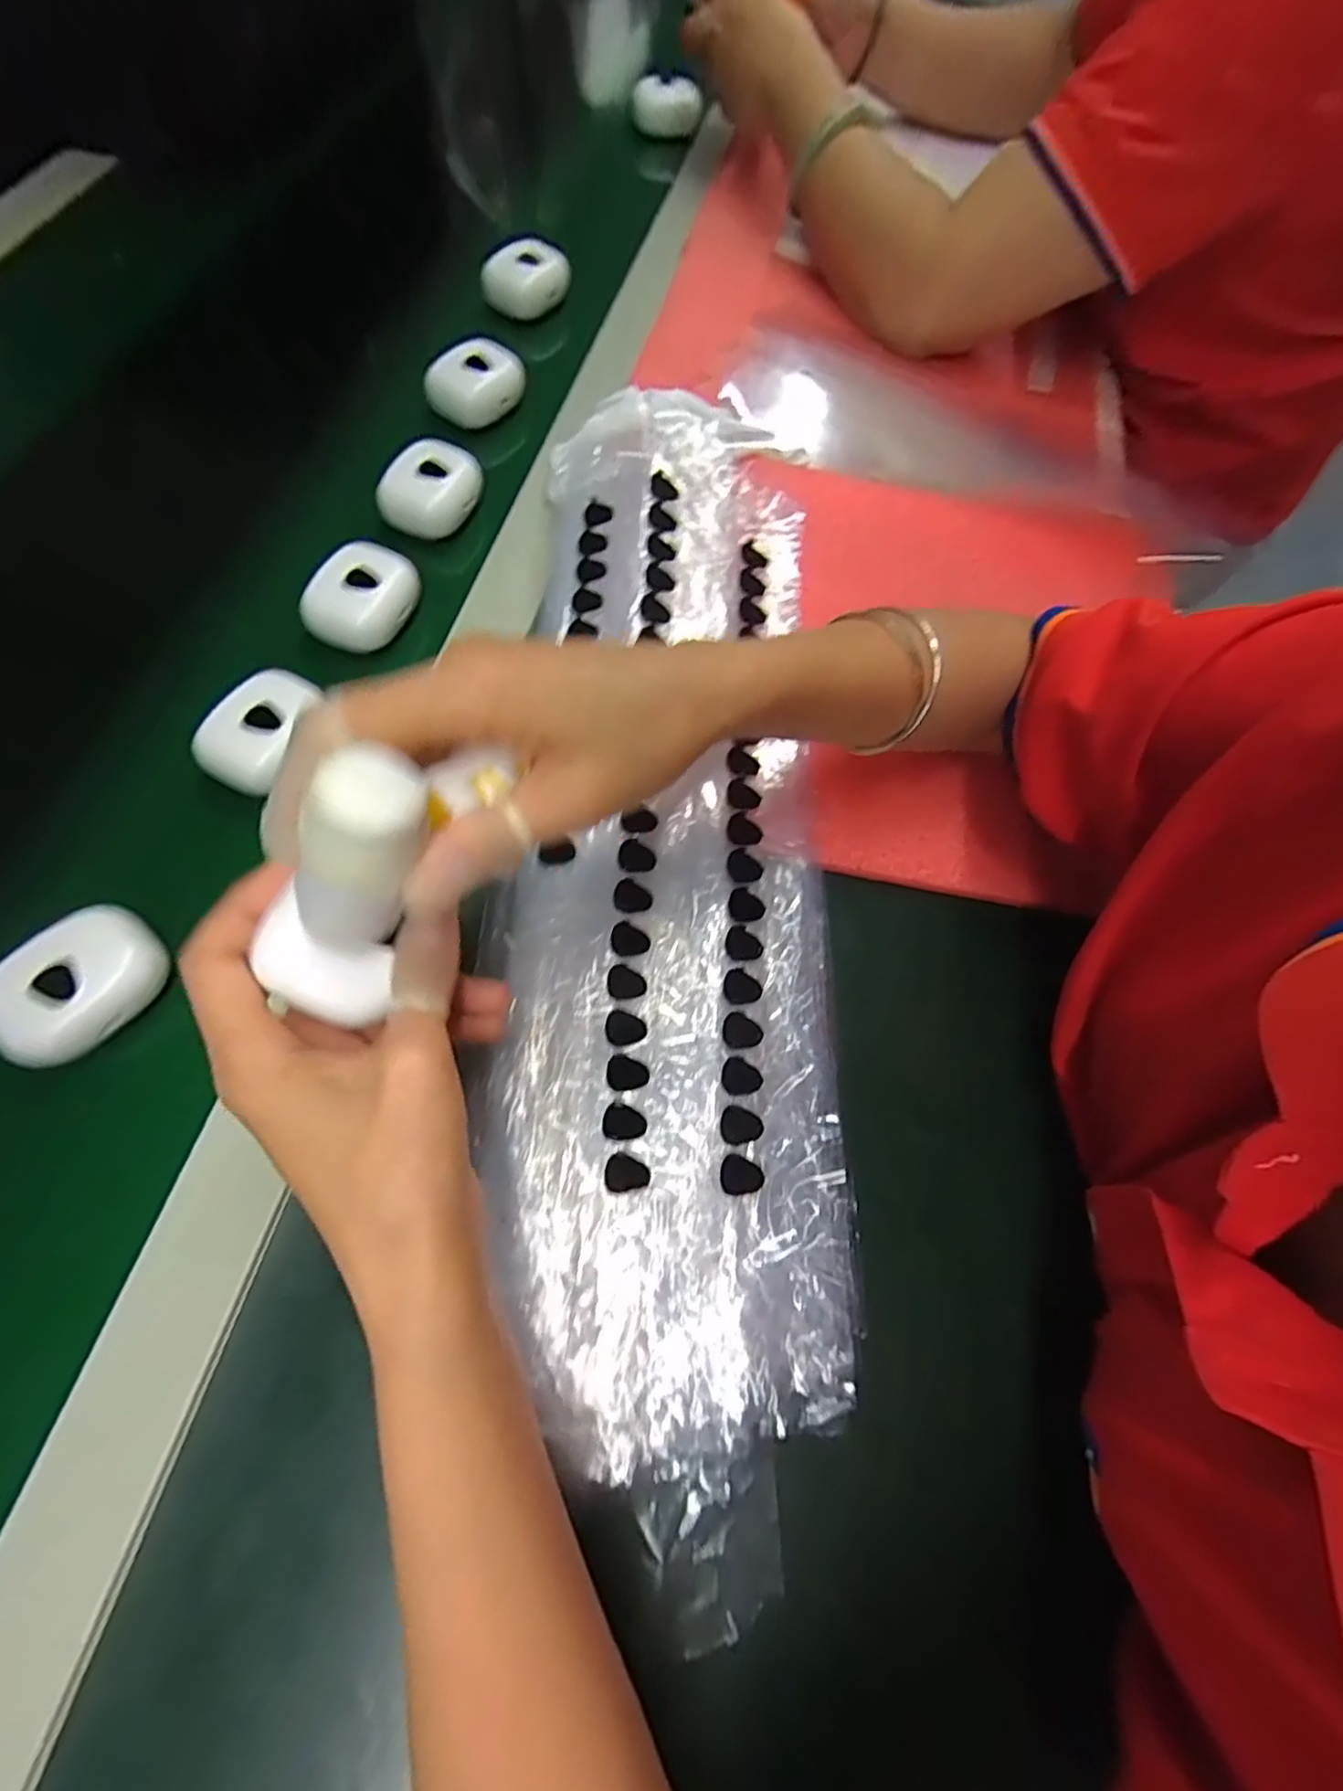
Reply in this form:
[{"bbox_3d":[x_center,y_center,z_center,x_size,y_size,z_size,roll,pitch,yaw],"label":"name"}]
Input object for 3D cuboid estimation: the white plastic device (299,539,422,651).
[{"bbox_3d":[-0.164,-0.160,0.342,0.045,0.018,0.056,16,70,4],"label":"white plastic device"}]

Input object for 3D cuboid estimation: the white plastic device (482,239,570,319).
[{"bbox_3d":[-0.103,-0.435,0.456,0.061,0.035,0.023,-8,69,-7],"label":"white plastic device"}]

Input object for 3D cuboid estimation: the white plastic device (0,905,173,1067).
[{"bbox_3d":[-0.237,0.036,0.257,0.045,0.023,0.060,35,70,10],"label":"white plastic device"}]

